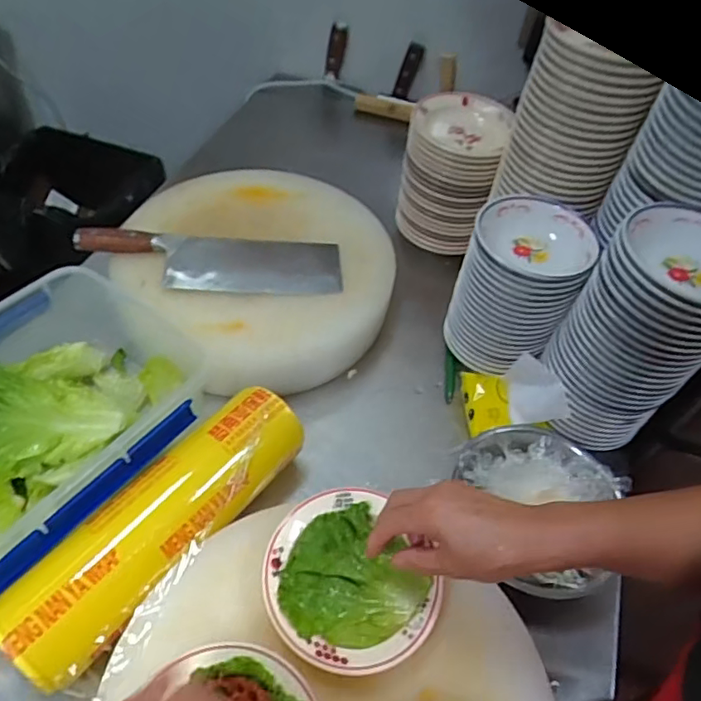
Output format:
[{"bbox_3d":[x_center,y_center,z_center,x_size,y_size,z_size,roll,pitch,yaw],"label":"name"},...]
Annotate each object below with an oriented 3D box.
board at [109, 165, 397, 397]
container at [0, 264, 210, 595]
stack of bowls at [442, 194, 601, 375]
[{"bbox_3d":[-0.136,-0.125,0.886,0.407,0.098,0.396,3,50,-4],"label":"board"},{"bbox_3d":[-0.355,0.091,0.617,0.270,0.133,0.394,28,53,16],"label":"container"},{"bbox_3d":[0.212,-0.075,0.764,0.138,0.206,0.140,19,51,10],"label":"stack of bowls"}]

